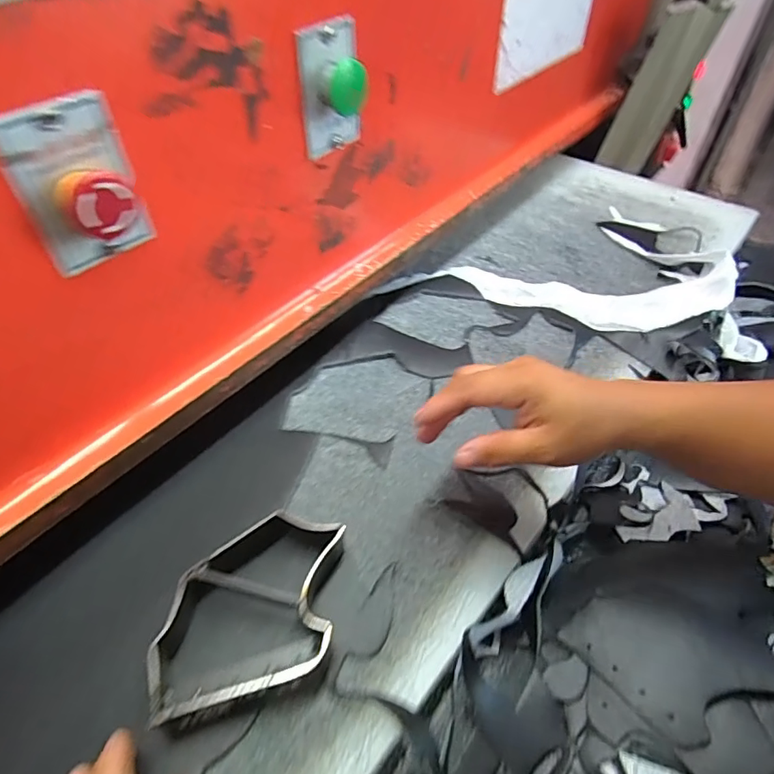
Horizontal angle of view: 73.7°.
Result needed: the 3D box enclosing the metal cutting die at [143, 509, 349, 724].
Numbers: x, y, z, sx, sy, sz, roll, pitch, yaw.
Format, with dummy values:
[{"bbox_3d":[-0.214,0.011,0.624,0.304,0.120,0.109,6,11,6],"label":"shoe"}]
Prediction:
[{"bbox_3d":[-0.089,0.151,0.347,0.107,0.039,0.129,2,47,2],"label":"metal cutting die"}]

